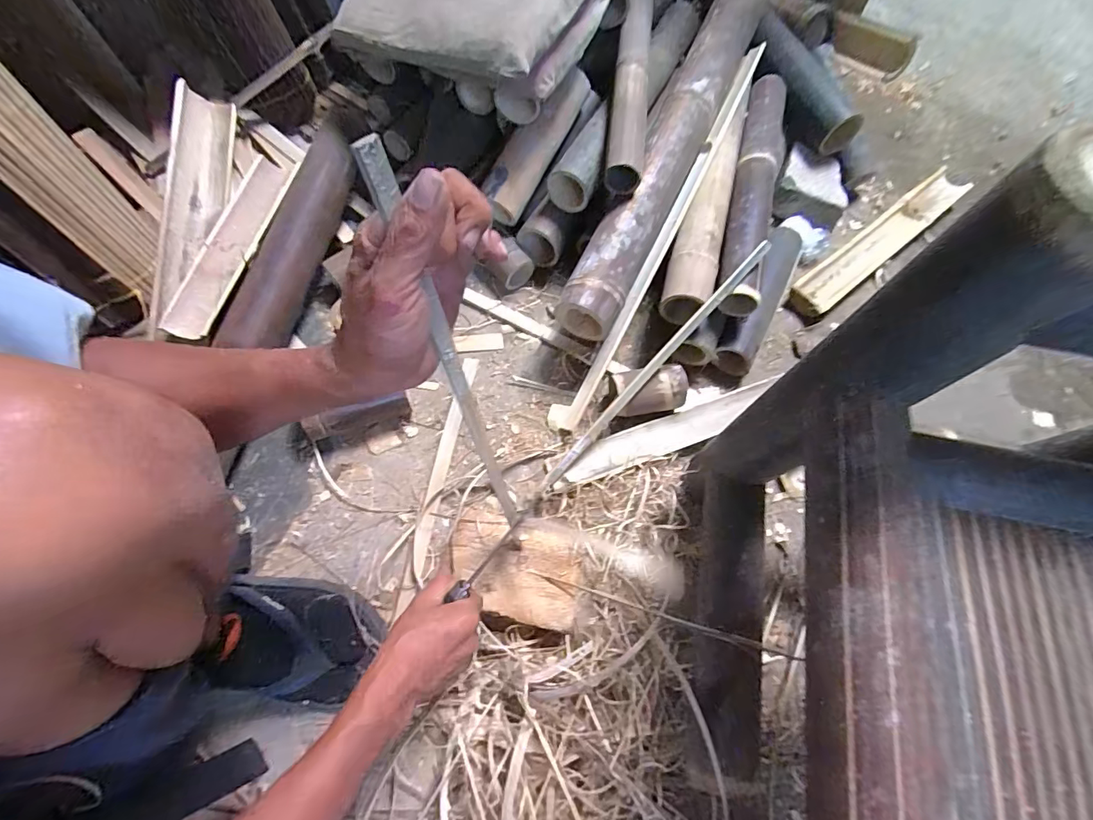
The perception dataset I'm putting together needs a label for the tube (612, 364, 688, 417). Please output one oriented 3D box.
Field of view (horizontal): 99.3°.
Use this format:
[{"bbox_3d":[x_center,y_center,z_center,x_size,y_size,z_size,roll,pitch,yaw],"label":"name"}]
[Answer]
[{"bbox_3d":[0.148,-0.029,0.665,0.099,0.056,0.058,-8,68,-6],"label":"tube"}]

